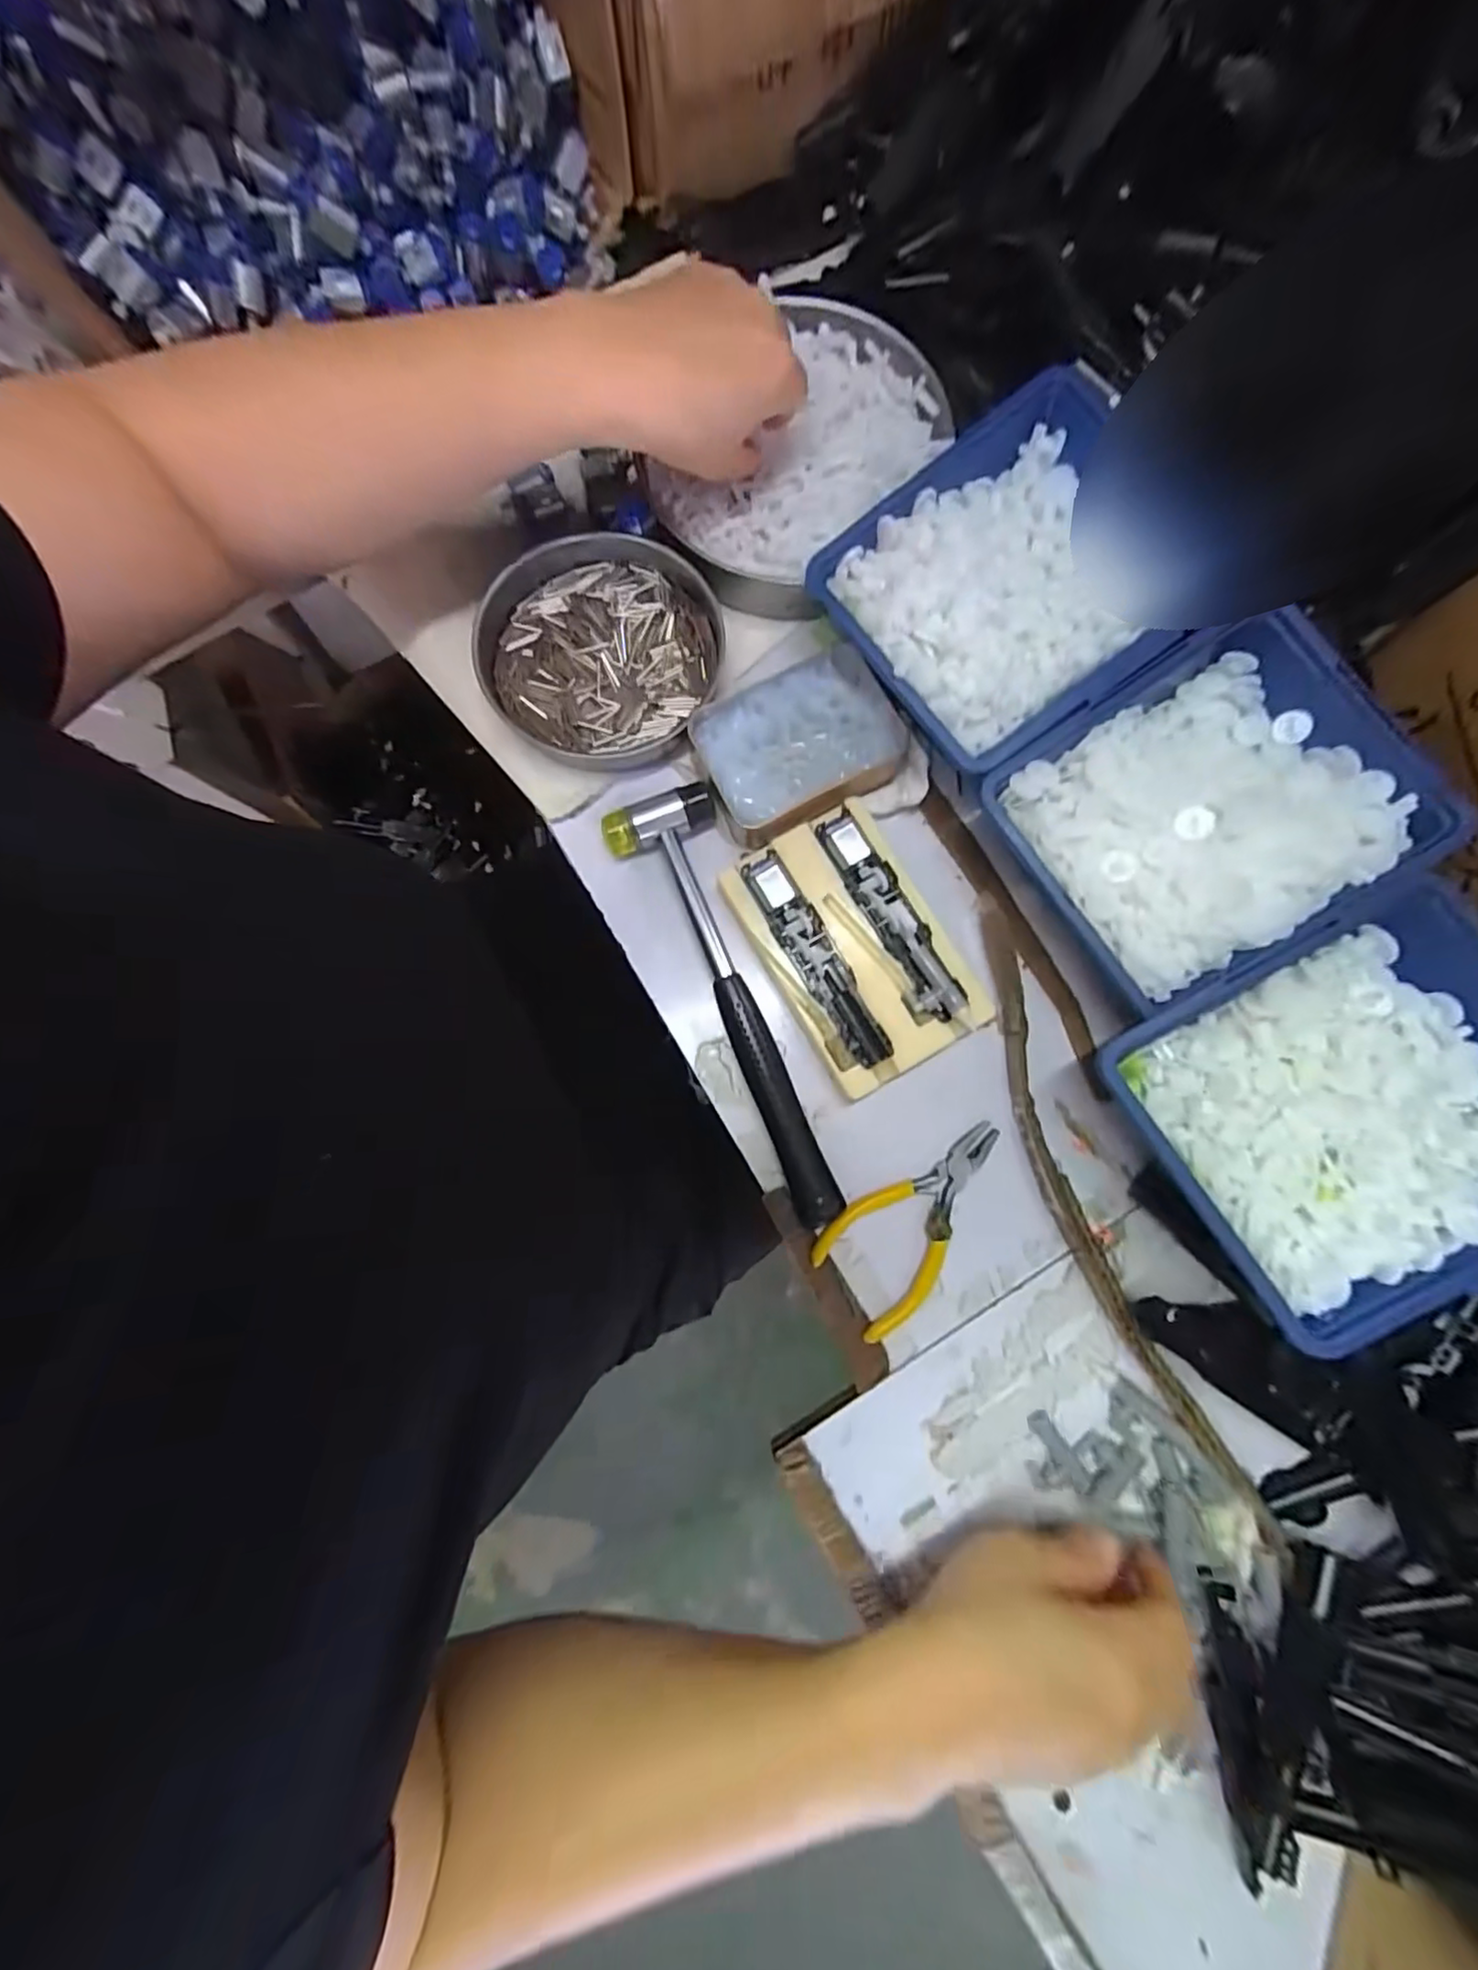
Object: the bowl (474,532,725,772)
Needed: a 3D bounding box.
[{"bbox_3d":[-0.080,-0.189,0.358,0.136,0.028,0.125,0,79,-1],"label":"bowl"}]

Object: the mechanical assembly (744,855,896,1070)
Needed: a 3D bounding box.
[{"bbox_3d":[0.041,-0.014,0.322,0.022,0.010,0.120,-30,80,-6],"label":"mechanical assembly"}]

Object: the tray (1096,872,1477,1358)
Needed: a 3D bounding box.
[{"bbox_3d":[0.265,0.052,0.271,0.164,0.038,0.144,-26,80,-6],"label":"tray"}]

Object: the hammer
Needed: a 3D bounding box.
[{"bbox_3d":[-0.004,0.010,0.329,0.056,0.023,0.236,-21,80,-5],"label":"hammer"}]

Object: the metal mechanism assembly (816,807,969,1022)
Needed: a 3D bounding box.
[{"bbox_3d":[0.079,-0.037,0.325,0.023,0.011,0.117,-29,80,-6],"label":"metal mechanism assembly"}]

